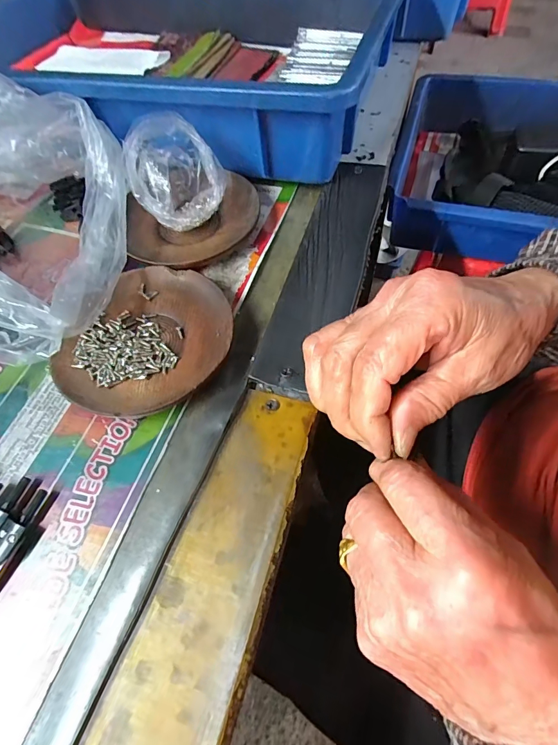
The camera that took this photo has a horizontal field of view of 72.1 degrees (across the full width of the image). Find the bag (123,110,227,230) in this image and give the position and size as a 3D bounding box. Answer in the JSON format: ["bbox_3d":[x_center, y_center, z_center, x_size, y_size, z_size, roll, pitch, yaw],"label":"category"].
[{"bbox_3d":[-0.079,-0.154,0.298,0.074,0.056,0.077,-26,63,-10],"label":"bag"}]

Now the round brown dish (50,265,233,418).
[{"bbox_3d":[-0.083,-0.020,0.251,0.103,0.018,0.111,-2,61,3],"label":"round brown dish"}]

